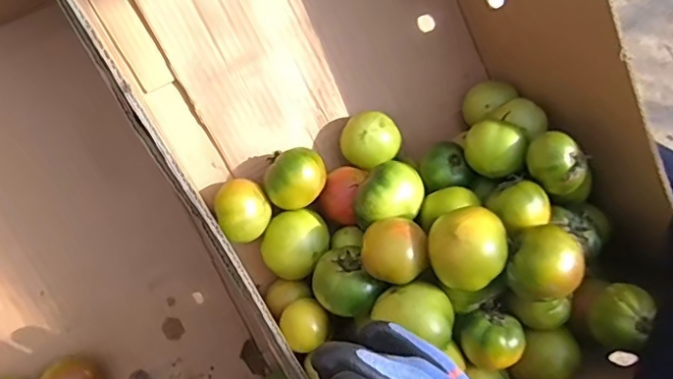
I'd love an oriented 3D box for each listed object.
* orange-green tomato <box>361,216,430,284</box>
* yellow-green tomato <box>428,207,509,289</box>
[{"bbox_3d":[0.048,0.051,0.467,0.052,0.040,0.054,2,66,0],"label":"orange-green tomato"},{"bbox_3d":[0.104,0.049,0.451,0.060,0.064,0.059,1,66,-1],"label":"yellow-green tomato"}]

